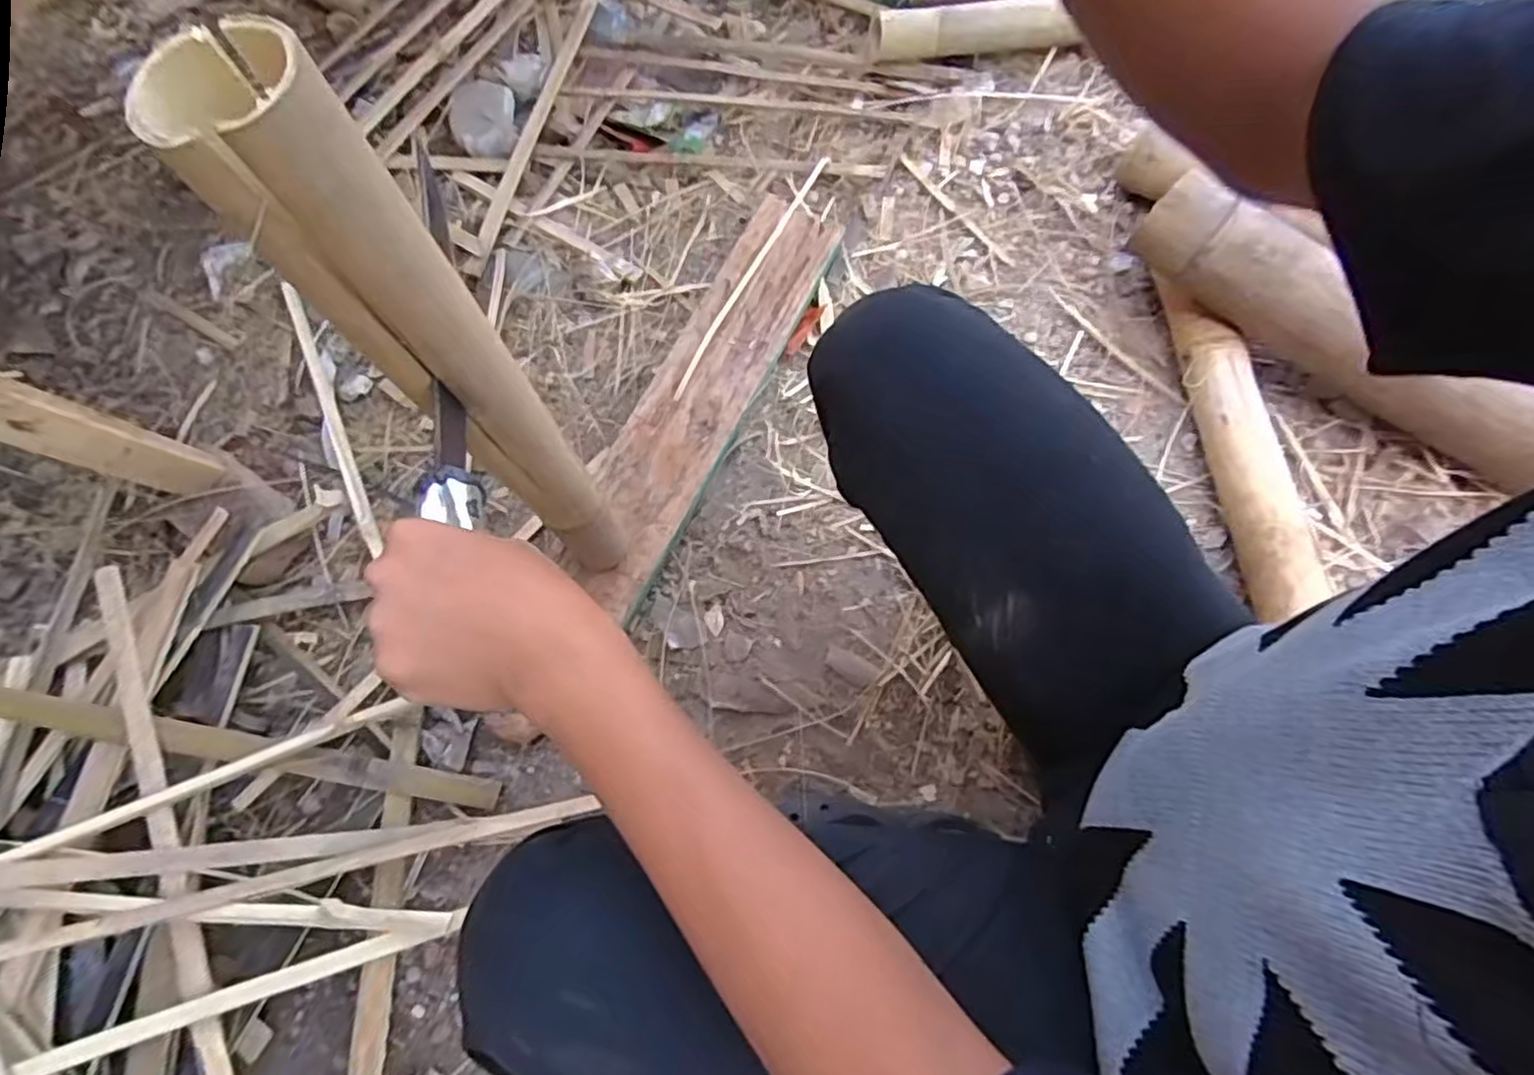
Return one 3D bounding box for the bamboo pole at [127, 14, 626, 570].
[{"bbox_3d":[-0.186,-0.090,0.464,0.076,0.451,0.067,36,77,11],"label":"bamboo pole"}]

